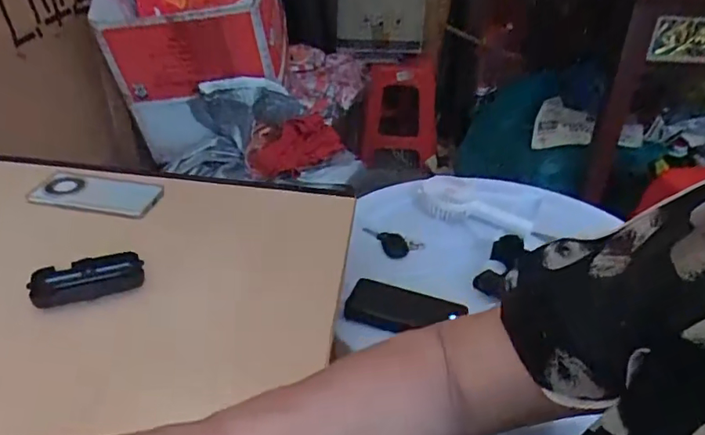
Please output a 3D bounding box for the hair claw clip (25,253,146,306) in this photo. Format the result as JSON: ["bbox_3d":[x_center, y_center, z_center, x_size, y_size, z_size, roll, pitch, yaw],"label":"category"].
[{"bbox_3d":[-0.295,0.068,0.602,0.111,0.029,0.038,-12,34,-21],"label":"hair claw clip"}]

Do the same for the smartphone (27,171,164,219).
[{"bbox_3d":[-0.358,-0.034,0.755,0.162,0.015,0.073,11,41,4],"label":"smartphone"}]

